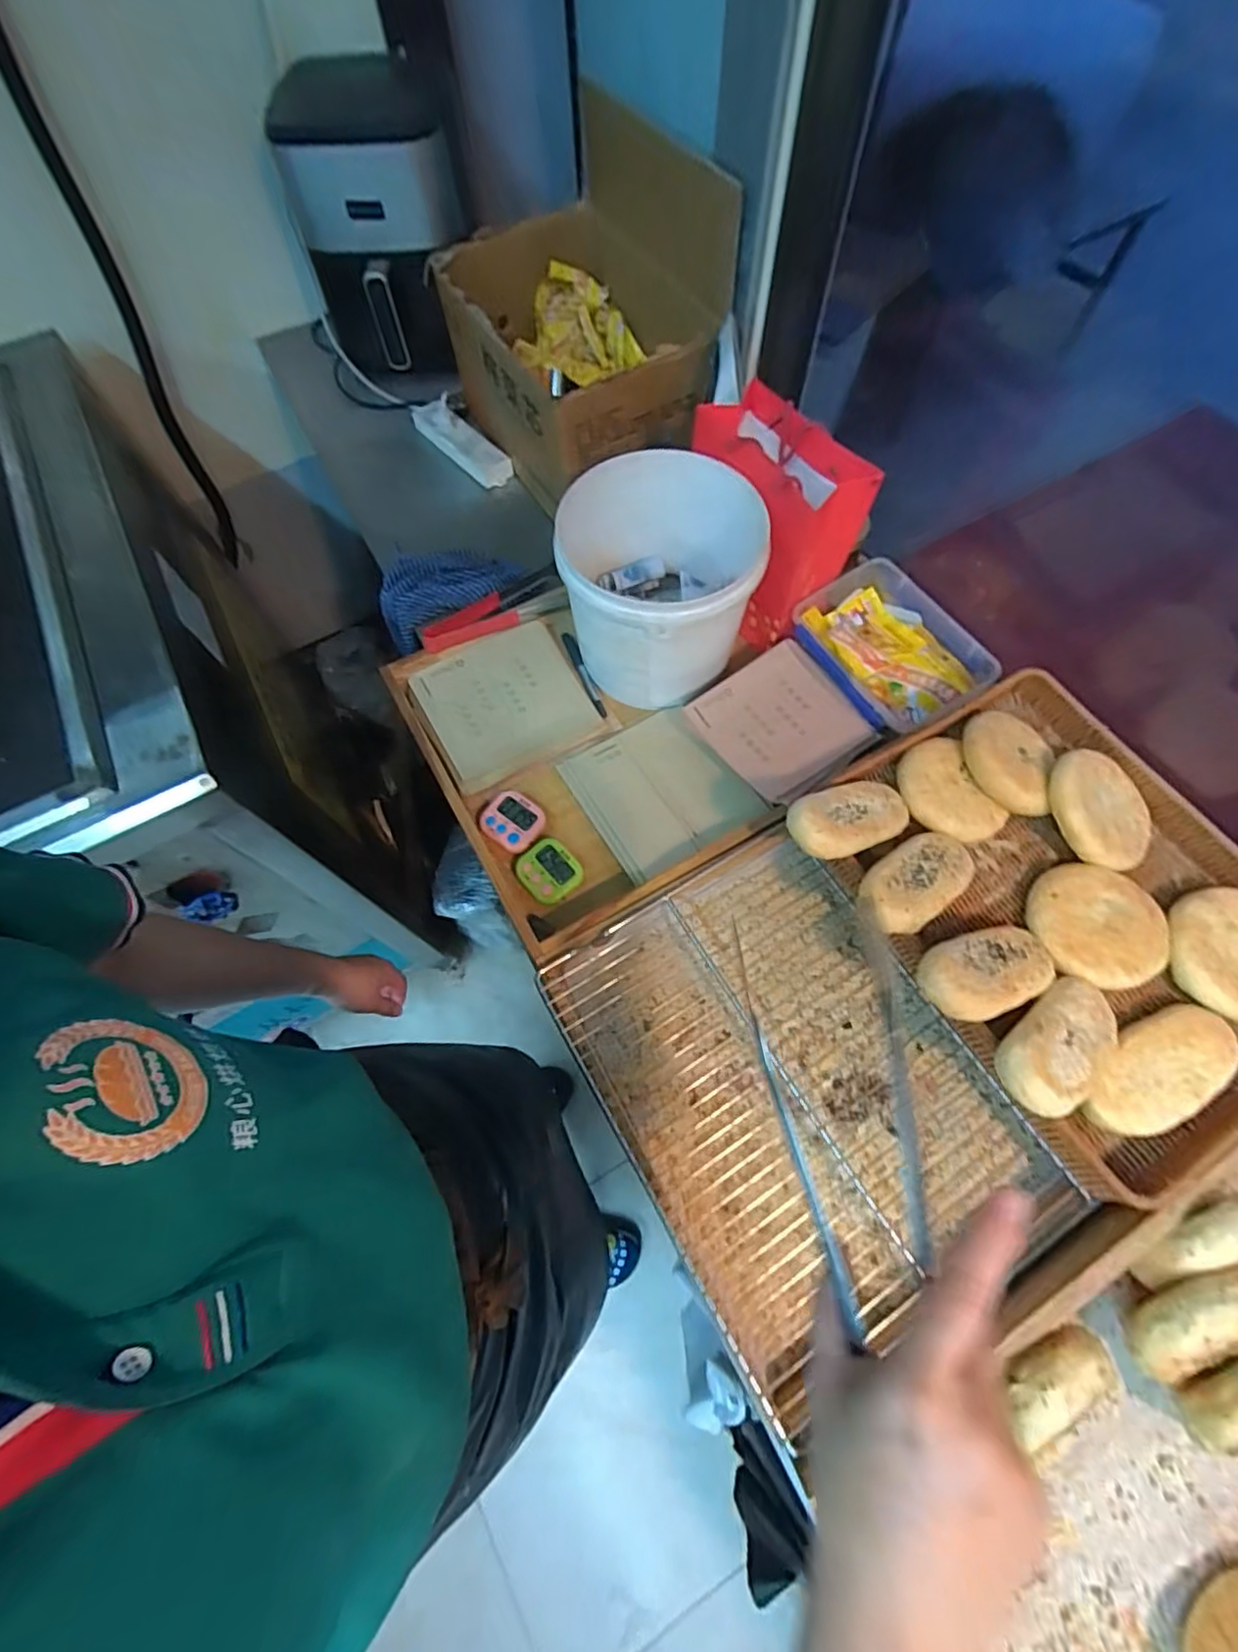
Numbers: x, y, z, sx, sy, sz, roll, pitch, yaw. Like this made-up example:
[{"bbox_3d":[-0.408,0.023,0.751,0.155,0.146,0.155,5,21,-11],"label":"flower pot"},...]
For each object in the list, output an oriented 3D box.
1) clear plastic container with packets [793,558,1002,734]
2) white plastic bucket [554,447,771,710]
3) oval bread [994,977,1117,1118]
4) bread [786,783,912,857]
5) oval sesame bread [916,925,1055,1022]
[{"bbox_3d":[0.309,-0.209,0.722,0.156,0.057,0.194,-28,69,-10],"label":"clear plastic container with packets"},{"bbox_3d":[0.039,-0.266,0.687,0.204,0.168,0.208,-1,67,1],"label":"white plastic bucket"},{"bbox_3d":[0.346,0.167,0.478,0.138,0.026,0.058,-24,67,-32],"label":"oval bread"},{"bbox_3d":[0.214,-0.007,0.559,0.132,0.028,0.062,-15,66,-29],"label":"bread"},{"bbox_3d":[0.305,0.117,0.502,0.133,0.027,0.062,-11,66,-25],"label":"oval sesame bread"}]

